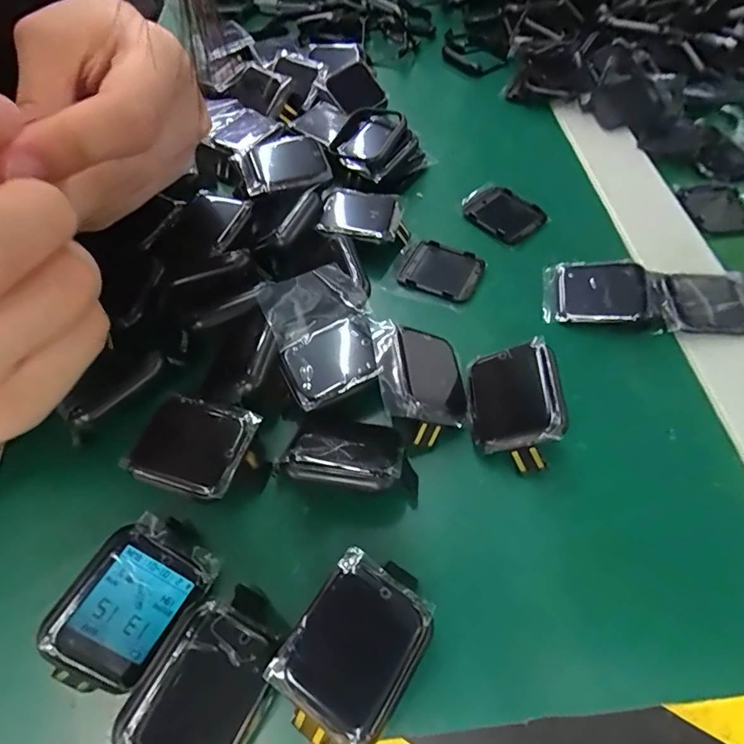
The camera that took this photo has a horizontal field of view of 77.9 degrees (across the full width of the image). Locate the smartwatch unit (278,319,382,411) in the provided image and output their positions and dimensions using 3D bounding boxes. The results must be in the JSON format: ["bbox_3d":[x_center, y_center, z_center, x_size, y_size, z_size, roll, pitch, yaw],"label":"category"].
[{"bbox_3d":[-0.018,-0.005,0.191,0.037,0.005,0.032,-27,61,-13],"label":"smartwatch unit"}]

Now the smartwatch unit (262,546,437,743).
[{"bbox_3d":[-0.005,0.086,0.142,0.036,0.016,0.051,29,64,19],"label":"smartwatch unit"}]

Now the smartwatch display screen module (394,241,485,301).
[{"bbox_3d":[0.036,-0.051,0.237,0.038,0.005,0.033,20,62,15],"label":"smartwatch display screen module"}]

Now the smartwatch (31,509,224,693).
[{"bbox_3d":[-0.079,0.074,0.151,0.034,0.013,0.047,41,64,-11],"label":"smartwatch"}]

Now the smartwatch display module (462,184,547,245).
[{"bbox_3d":[0.072,-0.089,0.260,0.045,0.007,0.034,39,68,23],"label":"smartwatch display module"}]

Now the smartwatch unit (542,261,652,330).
[{"bbox_3d":[0.106,-0.039,0.219,0.046,0.007,0.035,-1,65,21],"label":"smartwatch unit"}]

